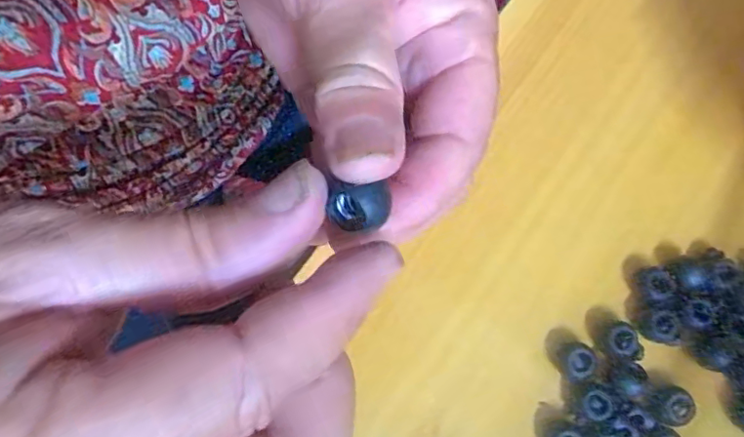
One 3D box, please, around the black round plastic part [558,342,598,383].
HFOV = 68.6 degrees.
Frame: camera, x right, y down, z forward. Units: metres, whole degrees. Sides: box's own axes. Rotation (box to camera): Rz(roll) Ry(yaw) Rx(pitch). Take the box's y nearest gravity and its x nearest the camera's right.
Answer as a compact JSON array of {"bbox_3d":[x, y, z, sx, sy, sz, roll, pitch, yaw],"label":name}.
[{"bbox_3d":[0.084,0.059,0.225,0.013,0.009,0.015,8,75,2],"label":"black round plastic part"}]

